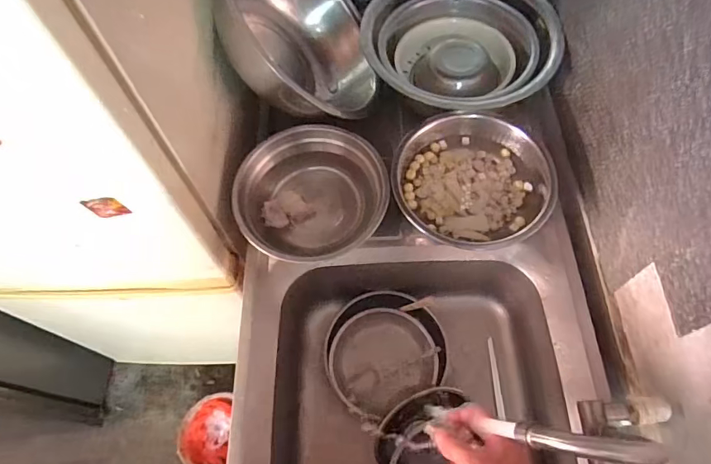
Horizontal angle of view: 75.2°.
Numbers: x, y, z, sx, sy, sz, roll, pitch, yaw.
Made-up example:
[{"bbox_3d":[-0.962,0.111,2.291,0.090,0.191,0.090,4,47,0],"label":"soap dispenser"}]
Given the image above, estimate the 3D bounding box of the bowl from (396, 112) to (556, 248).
[{"bbox_3d":[0.179,-0.093,0.713,0.234,0.077,0.219,-1,63,2],"label":"bowl"}]

